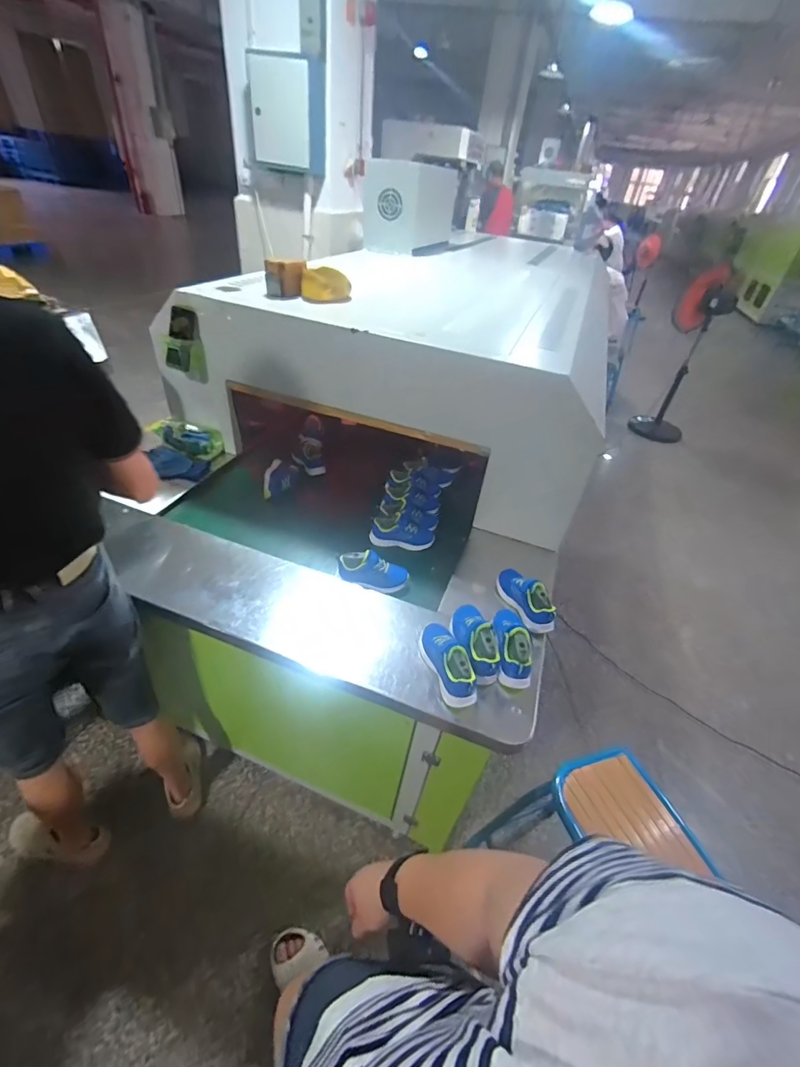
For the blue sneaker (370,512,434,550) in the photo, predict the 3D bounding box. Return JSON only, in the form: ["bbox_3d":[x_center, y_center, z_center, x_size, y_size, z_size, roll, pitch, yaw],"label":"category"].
[{"bbox_3d":[0.011,0.000,1.213,0.172,0.070,0.078,10,37,-18],"label":"blue sneaker"}]

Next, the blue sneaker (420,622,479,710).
[{"bbox_3d":[0.092,0.242,0.874,0.064,0.082,0.180,-10,42,-20],"label":"blue sneaker"}]

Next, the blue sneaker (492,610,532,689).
[{"bbox_3d":[0.230,0.222,0.929,0.067,0.101,0.184,6,39,-1],"label":"blue sneaker"}]

